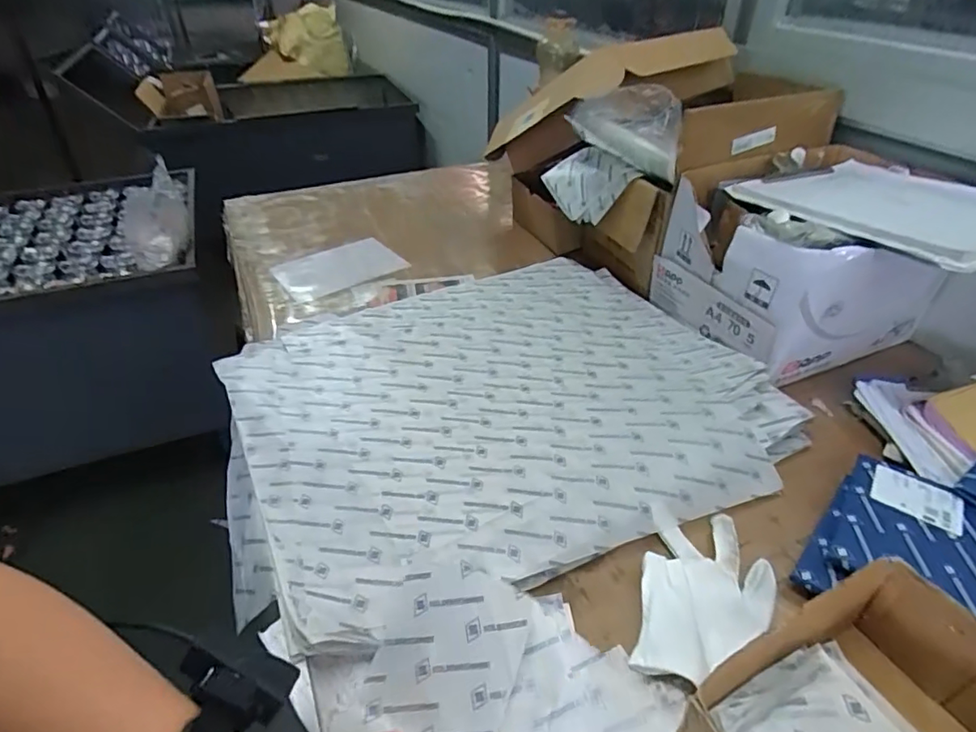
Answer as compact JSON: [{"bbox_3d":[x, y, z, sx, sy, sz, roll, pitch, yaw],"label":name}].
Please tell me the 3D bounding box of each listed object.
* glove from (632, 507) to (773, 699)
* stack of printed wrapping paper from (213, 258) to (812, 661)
[{"bbox_3d":[0.194,0.197,0.480,0.109,0.018,0.168,12,41,13],"label":"glove"},{"bbox_3d":[0.001,0.030,0.677,0.614,0.038,0.500,-15,42,-18],"label":"stack of printed wrapping paper"}]

